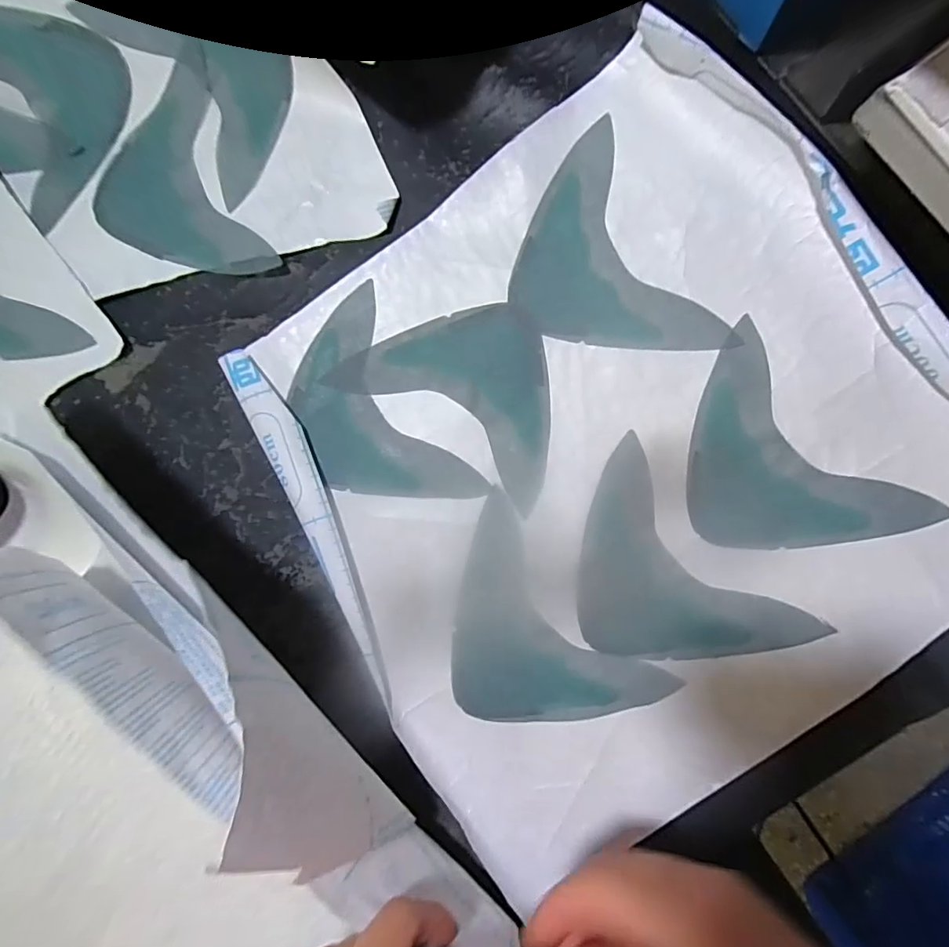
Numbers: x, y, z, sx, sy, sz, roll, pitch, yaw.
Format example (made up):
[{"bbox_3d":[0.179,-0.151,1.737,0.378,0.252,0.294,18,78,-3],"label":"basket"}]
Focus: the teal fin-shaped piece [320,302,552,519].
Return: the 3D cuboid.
[{"bbox_3d":[-0.002,-0.066,0.363,0.166,0.008,0.112,35,89,4],"label":"teal fin-shaped piece"}]

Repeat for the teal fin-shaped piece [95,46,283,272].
[{"bbox_3d":[-0.228,-0.212,0.380,0.113,0.008,0.165,-22,87,2],"label":"teal fin-shaped piece"}]

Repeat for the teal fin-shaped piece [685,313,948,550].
[{"bbox_3d":[0.200,0.001,0.339,0.113,0.004,0.169,-45,86,7],"label":"teal fin-shaped piece"}]

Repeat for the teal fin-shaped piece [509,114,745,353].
[{"bbox_3d":[0.085,-0.139,0.356,0.114,0.005,0.171,-30,87,8],"label":"teal fin-shaped piece"}]

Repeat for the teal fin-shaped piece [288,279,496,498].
[{"bbox_3d":[-0.074,-0.038,0.365,0.094,0.007,0.166,-32,86,1],"label":"teal fin-shaped piece"}]

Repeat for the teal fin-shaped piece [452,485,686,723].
[{"bbox_3d":[0.034,0.115,0.348,0.112,0.012,0.170,-43,86,0],"label":"teal fin-shaped piece"}]

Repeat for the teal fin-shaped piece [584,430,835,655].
[{"bbox_3d":[0.126,0.076,0.345,0.114,0.005,0.167,-43,82,1],"label":"teal fin-shaped piece"}]

